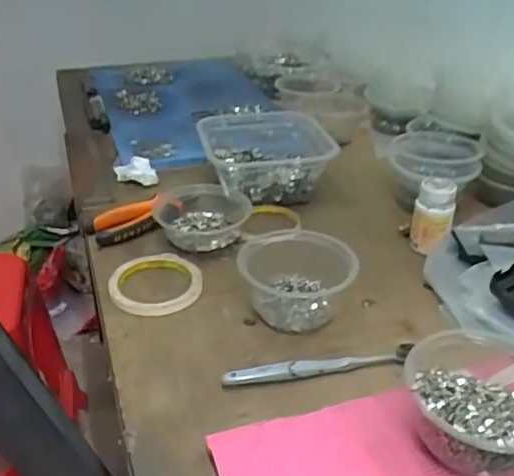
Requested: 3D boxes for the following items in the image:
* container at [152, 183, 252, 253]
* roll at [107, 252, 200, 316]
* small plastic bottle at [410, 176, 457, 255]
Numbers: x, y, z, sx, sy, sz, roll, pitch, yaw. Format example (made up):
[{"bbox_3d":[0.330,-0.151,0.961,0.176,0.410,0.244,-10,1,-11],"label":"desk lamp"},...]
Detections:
[{"bbox_3d":[-0.070,-0.026,0.740,0.119,0.047,0.122,-2,32,1],"label":"container"},{"bbox_3d":[-0.109,0.048,0.639,0.096,0.022,0.097,-2,32,1],"label":"roll"},{"bbox_3d":[0.206,-0.028,0.693,0.044,0.076,0.037,15,35,22],"label":"small plastic bottle"}]

